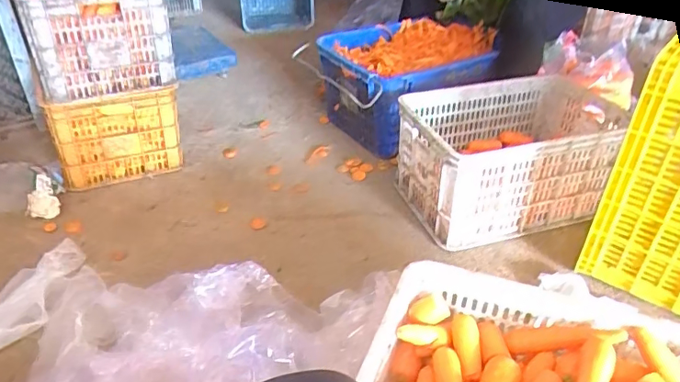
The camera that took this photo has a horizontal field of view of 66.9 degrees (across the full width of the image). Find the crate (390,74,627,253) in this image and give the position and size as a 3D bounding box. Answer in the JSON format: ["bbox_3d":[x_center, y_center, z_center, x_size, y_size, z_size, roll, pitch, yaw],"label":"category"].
[{"bbox_3d":[0.467,-0.103,1.389,0.568,0.246,0.344,-10,35,-13],"label":"crate"}]

